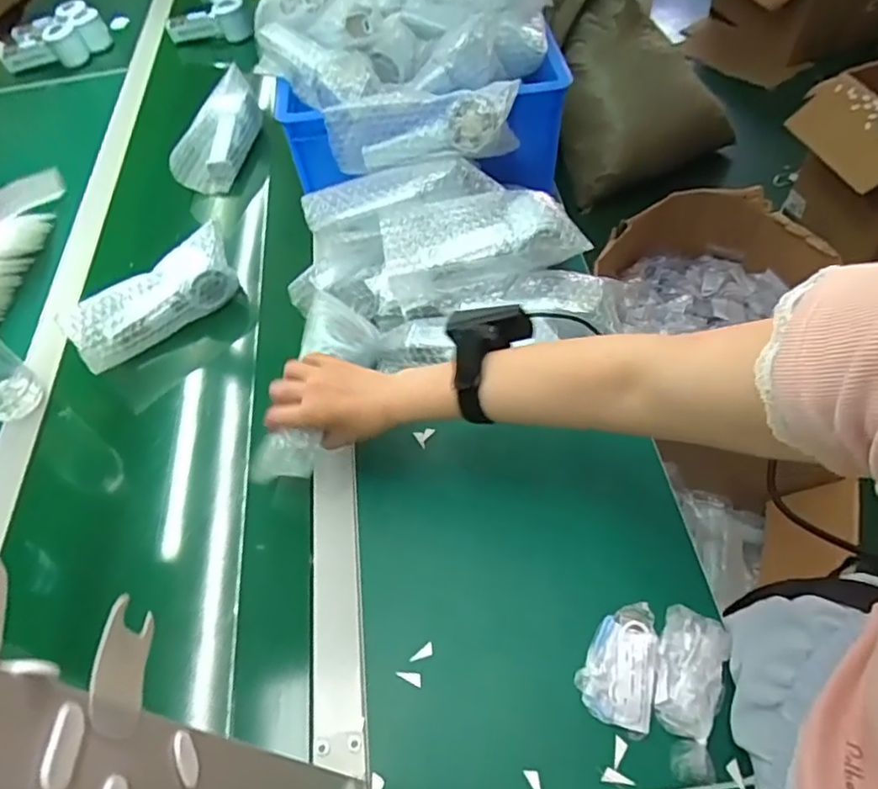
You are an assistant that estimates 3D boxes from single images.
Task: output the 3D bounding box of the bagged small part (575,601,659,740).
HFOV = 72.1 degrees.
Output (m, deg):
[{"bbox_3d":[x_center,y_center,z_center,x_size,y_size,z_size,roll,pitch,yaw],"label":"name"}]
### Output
[{"bbox_3d":[0.144,0.211,0.481,0.056,0.018,0.095,14,56,13],"label":"bagged small part"}]

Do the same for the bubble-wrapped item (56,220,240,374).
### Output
[{"bbox_3d":[-0.330,-0.111,0.704,0.197,0.075,0.039,-39,60,-21],"label":"bubble-wrapped item"}]

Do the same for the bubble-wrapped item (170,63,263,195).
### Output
[{"bbox_3d":[-0.325,-0.393,0.905,0.058,0.079,0.190,15,69,14],"label":"bubble-wrapped item"}]

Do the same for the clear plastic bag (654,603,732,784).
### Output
[{"bbox_3d":[0.191,0.223,0.456,0.048,0.037,0.113,13,56,12],"label":"clear plastic bag"}]

